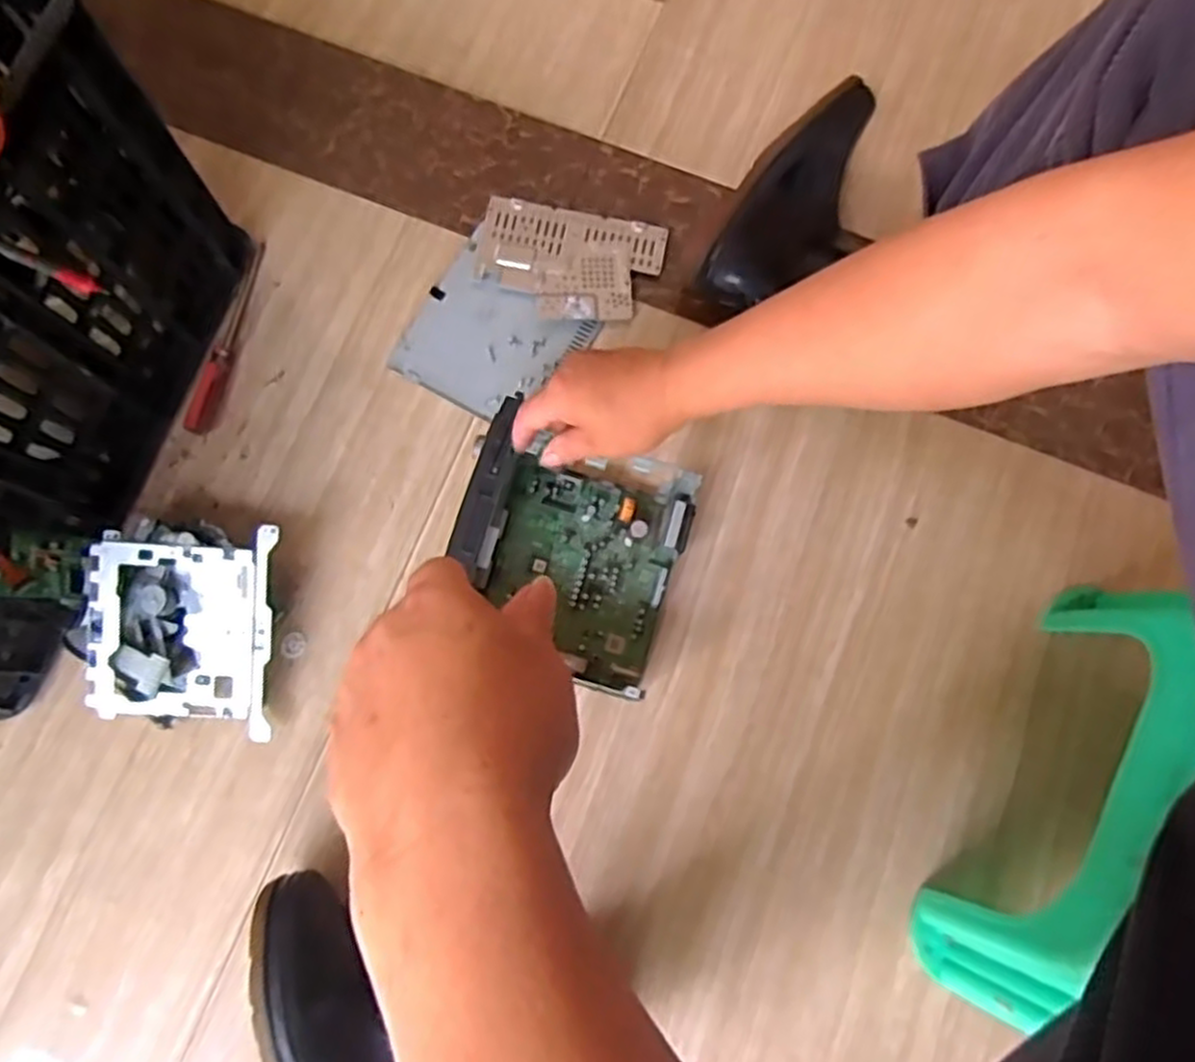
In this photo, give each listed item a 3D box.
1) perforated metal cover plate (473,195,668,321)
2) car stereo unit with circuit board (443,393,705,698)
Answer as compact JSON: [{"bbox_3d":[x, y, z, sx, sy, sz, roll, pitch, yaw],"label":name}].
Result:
[{"bbox_3d":[-0.030,-0.259,0.740,0.173,0.017,0.119,13,78,2],"label":"perforated metal cover plate"},{"bbox_3d":[-0.020,0.017,0.623,0.167,0.119,0.170,18,78,3],"label":"car stereo unit with circuit board"}]

